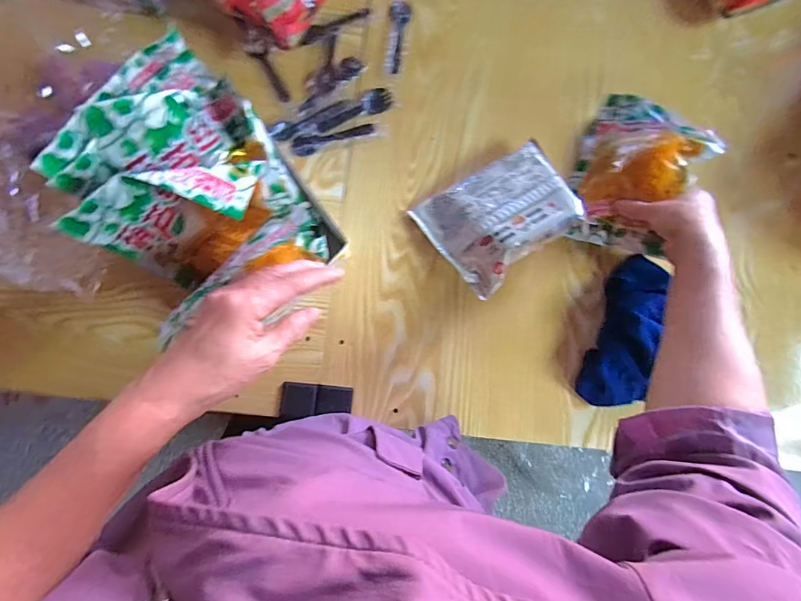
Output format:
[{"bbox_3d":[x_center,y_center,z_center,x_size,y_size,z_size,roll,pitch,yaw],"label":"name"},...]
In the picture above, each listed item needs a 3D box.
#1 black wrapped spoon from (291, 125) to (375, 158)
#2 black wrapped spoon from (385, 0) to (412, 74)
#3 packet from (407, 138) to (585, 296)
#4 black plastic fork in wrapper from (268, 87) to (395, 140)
[{"bbox_3d":[-0.087,-0.213,0.554,0.109,0.006,0.024,-14,82,-5],"label":"black wrapped spoon"},{"bbox_3d":[-0.007,-0.368,0.583,0.028,0.004,0.116,11,81,-1],"label":"black wrapped spoon"},{"bbox_3d":[0.121,-0.111,0.512,0.173,0.027,0.139,-38,72,4],"label":"packet"},{"bbox_3d":[-0.091,-0.246,0.554,0.164,0.014,0.034,-21,83,-6],"label":"black plastic fork in wrapper"}]

